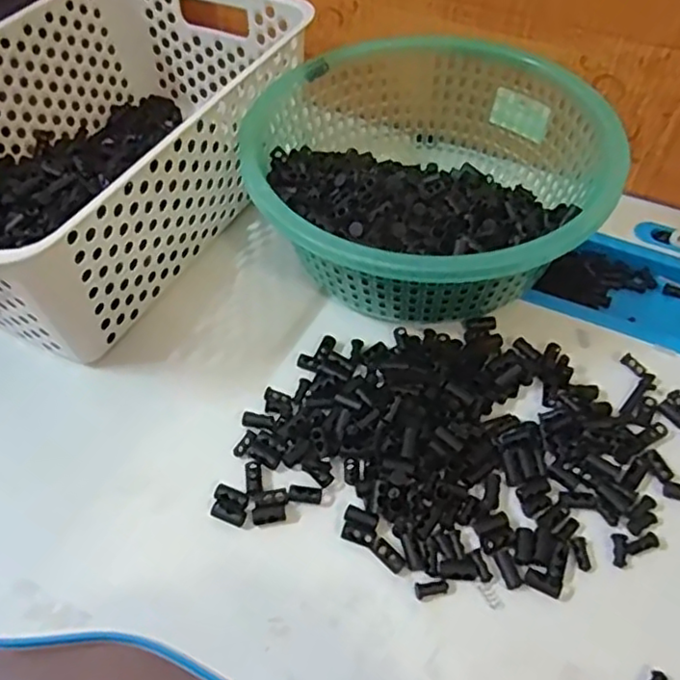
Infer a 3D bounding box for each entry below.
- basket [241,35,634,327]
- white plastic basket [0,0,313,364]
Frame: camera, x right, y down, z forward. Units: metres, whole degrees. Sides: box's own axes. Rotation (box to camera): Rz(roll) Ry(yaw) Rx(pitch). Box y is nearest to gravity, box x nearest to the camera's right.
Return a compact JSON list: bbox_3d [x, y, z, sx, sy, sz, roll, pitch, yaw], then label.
[{"bbox_3d":[0.056,-0.105,0.438,0.221,0.090,0.221,0,53,0],"label":"basket"},{"bbox_3d":[-0.168,-0.141,0.460,0.197,0.112,0.304,22,56,16],"label":"white plastic basket"}]

